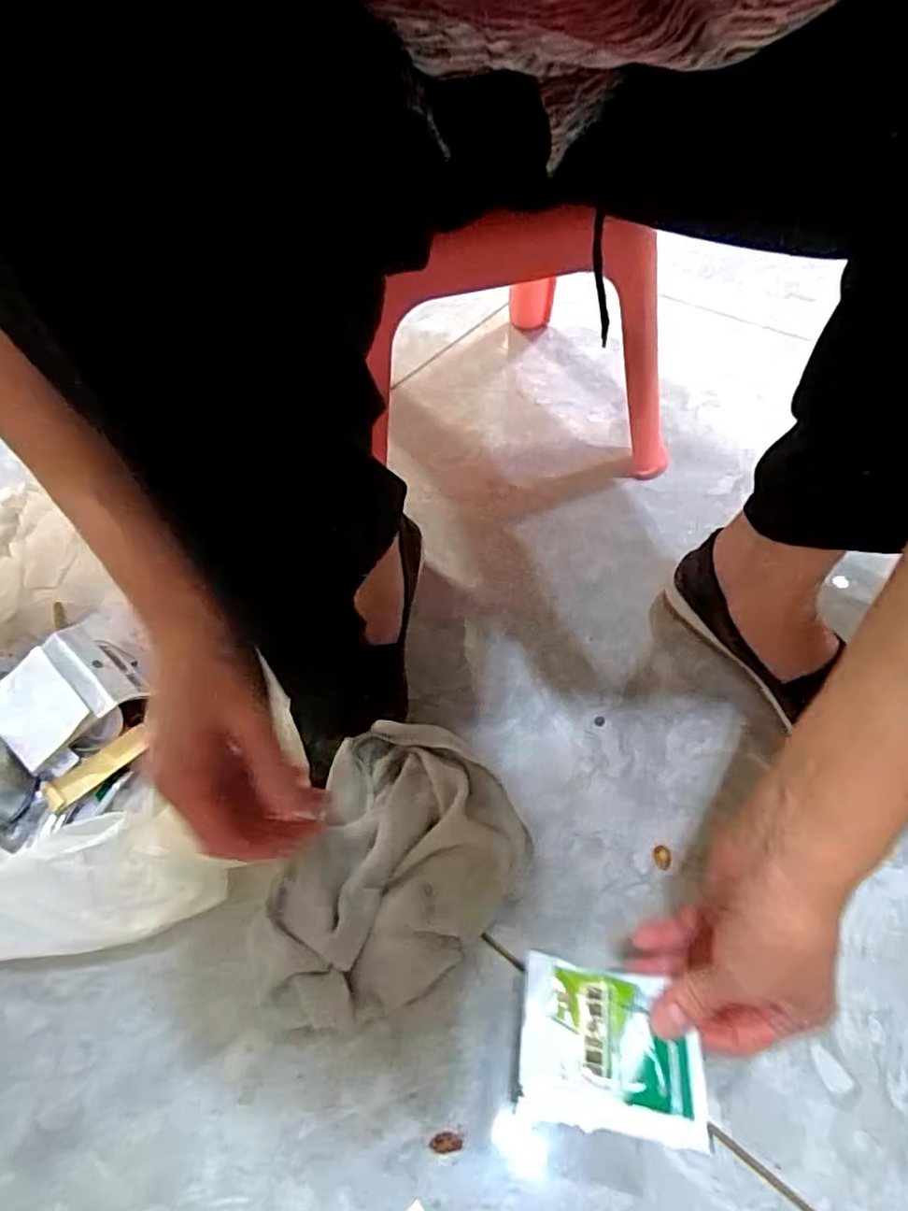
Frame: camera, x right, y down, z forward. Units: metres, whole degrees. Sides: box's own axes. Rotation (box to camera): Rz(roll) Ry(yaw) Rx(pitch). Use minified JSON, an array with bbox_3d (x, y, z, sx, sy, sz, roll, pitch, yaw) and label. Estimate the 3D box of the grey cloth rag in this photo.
[{"bbox_3d":[-0.035,0.175,0.417,0.137,0.050,0.183,16,55,15],"label":"grey cloth rag"}]

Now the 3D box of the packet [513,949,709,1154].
[{"bbox_3d":[0.078,0.220,0.318,0.087,0.005,0.067,8,54,8],"label":"packet"}]

